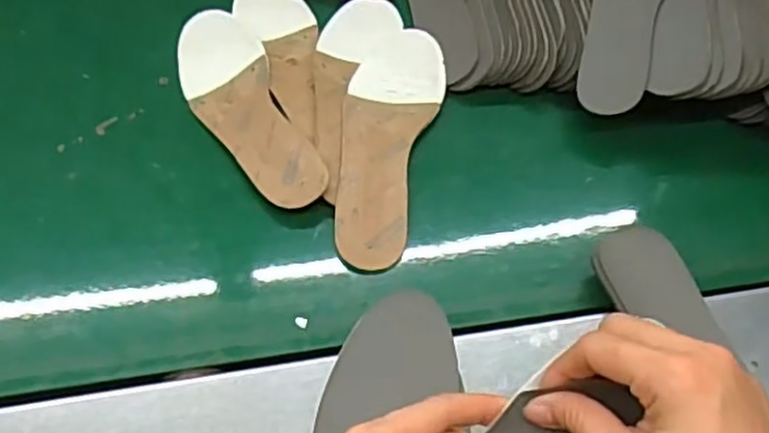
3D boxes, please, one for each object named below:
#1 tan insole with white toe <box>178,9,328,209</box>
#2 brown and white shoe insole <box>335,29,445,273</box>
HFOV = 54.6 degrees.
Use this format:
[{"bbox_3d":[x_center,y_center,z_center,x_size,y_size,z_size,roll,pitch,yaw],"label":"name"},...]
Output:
[{"bbox_3d":[-0.126,-0.100,0.656,0.076,0.006,0.252,-24,56,-8],"label":"tan insole with white toe"},{"bbox_3d":[0.001,-0.069,0.635,0.077,0.015,0.257,7,52,6],"label":"brown and white shoe insole"}]

